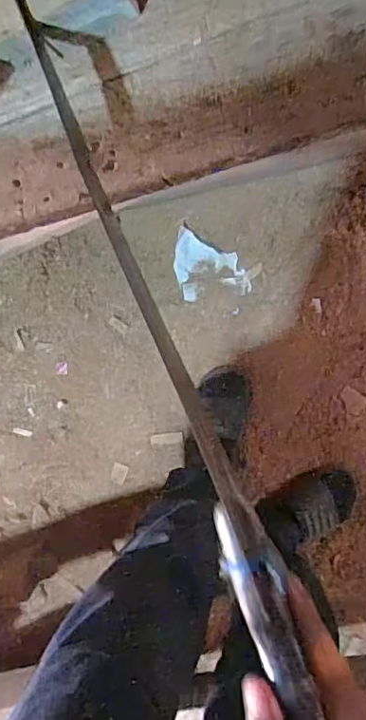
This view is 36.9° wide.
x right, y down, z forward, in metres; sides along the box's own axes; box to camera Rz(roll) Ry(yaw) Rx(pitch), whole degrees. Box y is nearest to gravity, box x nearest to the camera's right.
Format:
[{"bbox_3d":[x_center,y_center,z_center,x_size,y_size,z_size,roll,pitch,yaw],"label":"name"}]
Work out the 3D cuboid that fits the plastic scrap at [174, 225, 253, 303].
[{"bbox_3d":[0.053,-0.186,1.047,0.134,0.008,0.139,-10,114,-1],"label":"plastic scrap"}]

